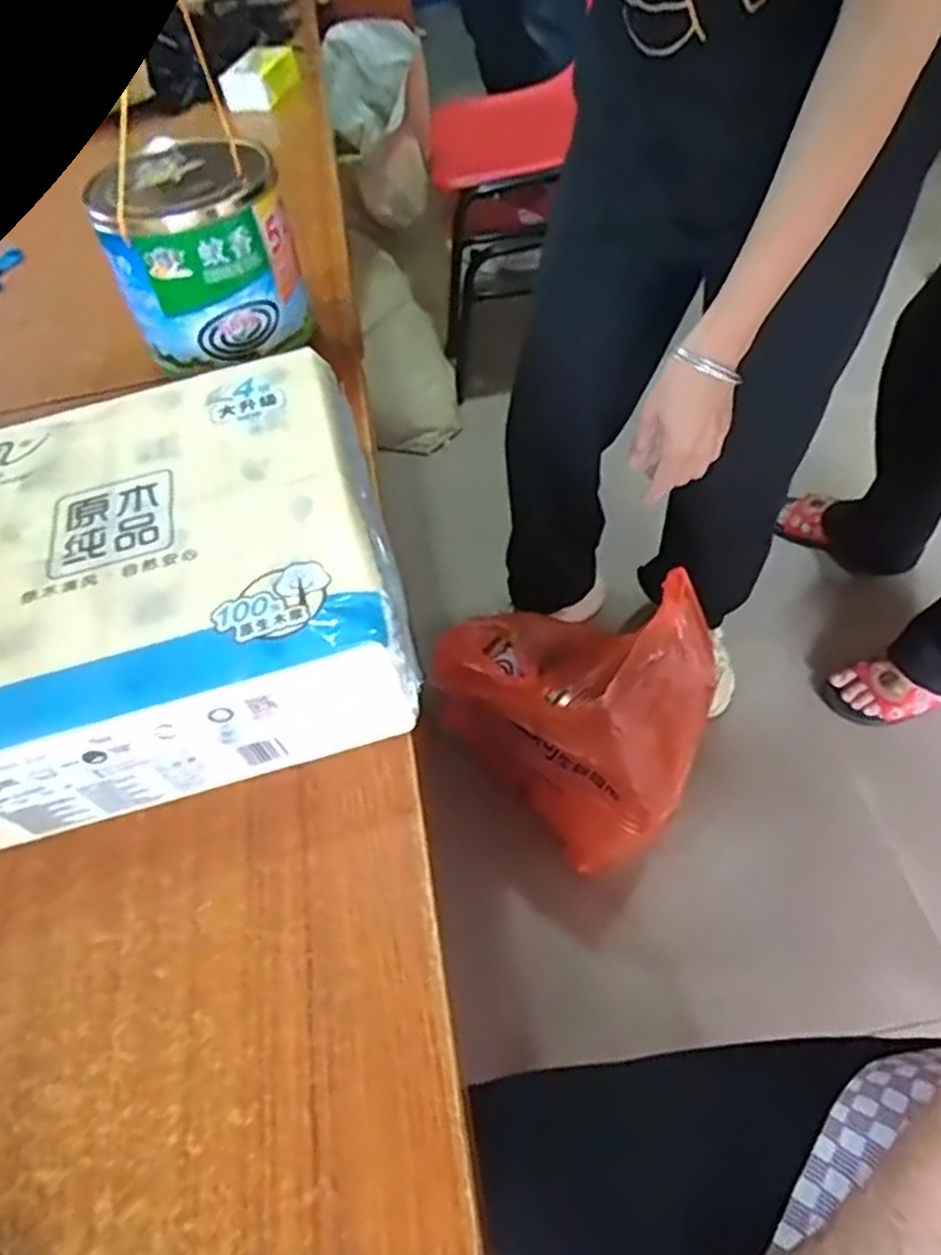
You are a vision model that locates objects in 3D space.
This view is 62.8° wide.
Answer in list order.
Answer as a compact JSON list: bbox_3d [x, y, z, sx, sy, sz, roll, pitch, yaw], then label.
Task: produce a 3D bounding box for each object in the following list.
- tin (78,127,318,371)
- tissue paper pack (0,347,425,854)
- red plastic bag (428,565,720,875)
[{"bbox_3d":[-0.215,-0.303,0.634,0.144,0.133,0.119,-21,53,-7],"label":"tin"},{"bbox_3d":[-0.198,-0.027,0.479,0.295,0.097,0.266,-15,52,-4],"label":"tissue paper pack"},{"bbox_3d":[0.120,0.060,0.909,0.295,0.378,0.270,24,61,24],"label":"red plastic bag"}]

